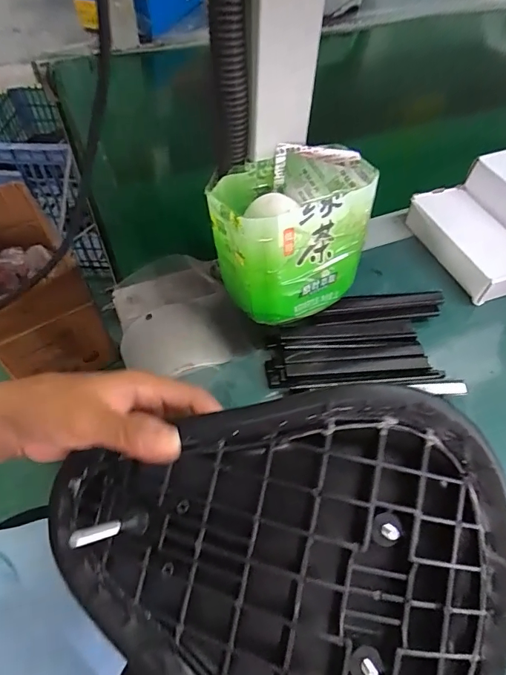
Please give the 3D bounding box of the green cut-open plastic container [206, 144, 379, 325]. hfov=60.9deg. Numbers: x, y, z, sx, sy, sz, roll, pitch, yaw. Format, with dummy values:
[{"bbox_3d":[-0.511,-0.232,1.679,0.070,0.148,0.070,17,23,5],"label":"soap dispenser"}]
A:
[{"bbox_3d":[0.028,-0.079,0.313,0.108,0.089,0.087,-24,58,-18],"label":"green cut-open plastic container"}]

